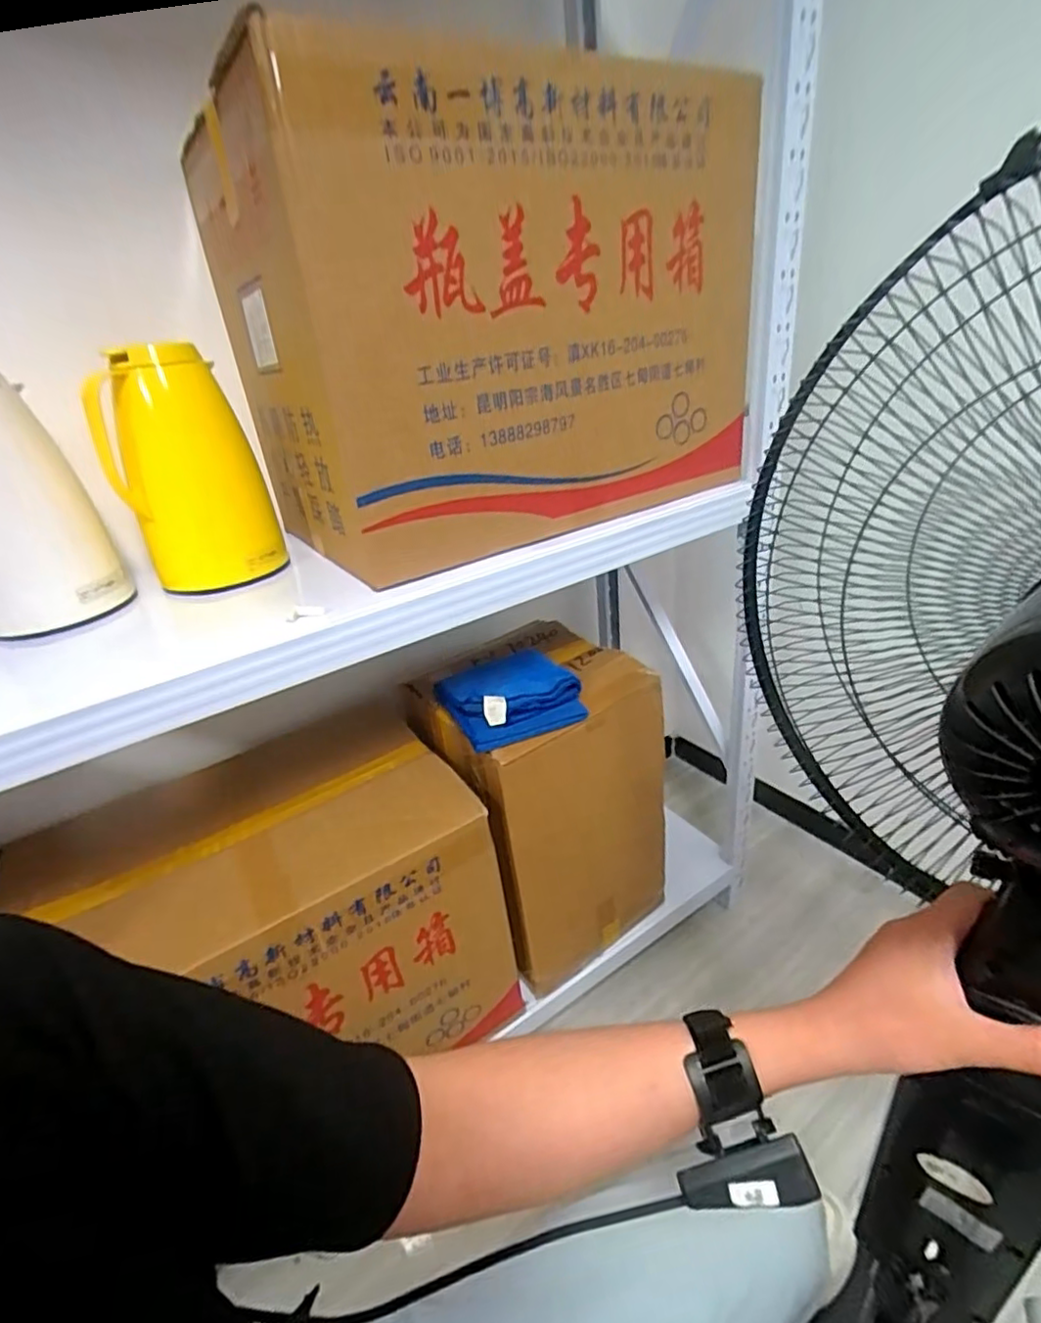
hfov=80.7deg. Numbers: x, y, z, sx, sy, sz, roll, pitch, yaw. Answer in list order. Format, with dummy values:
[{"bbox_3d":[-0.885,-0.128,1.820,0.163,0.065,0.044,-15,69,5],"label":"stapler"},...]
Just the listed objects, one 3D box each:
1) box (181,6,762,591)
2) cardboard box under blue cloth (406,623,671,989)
[{"bbox_3d":[-0.036,-0.414,0.809,0.559,0.434,0.381,-22,30,-28],"label":"box"},{"bbox_3d":[0.037,0.241,1.087,0.339,0.508,0.295,-22,30,-28],"label":"cardboard box under blue cloth"}]

